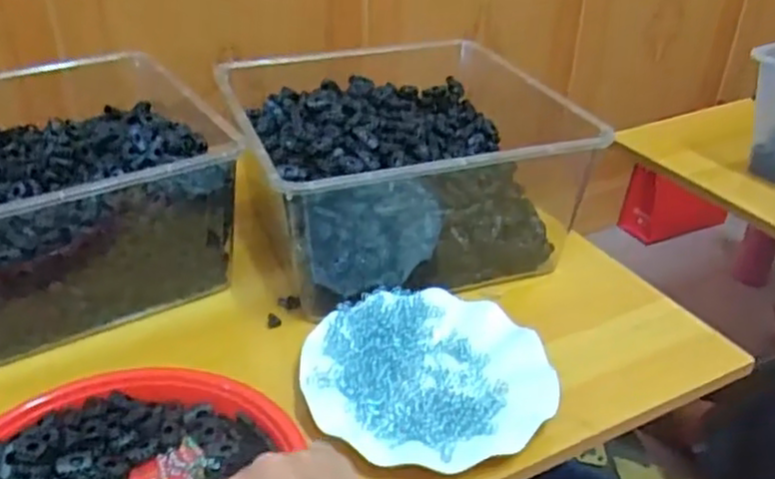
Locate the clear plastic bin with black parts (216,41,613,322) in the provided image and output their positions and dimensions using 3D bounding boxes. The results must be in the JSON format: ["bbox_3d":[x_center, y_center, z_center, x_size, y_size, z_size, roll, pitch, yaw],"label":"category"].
[{"bbox_3d":[0.004,-0.077,0.692,0.278,0.124,0.272,-11,35,-19],"label":"clear plastic bin with black parts"}]

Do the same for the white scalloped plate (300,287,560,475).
[{"bbox_3d":[0.031,0.101,0.545,0.181,0.020,0.175,1,33,-1],"label":"white scalloped plate"}]

